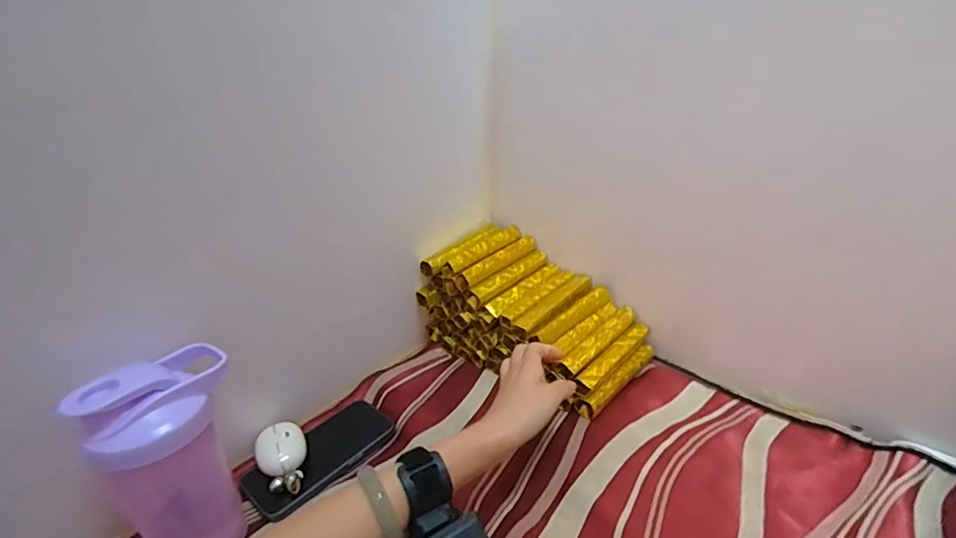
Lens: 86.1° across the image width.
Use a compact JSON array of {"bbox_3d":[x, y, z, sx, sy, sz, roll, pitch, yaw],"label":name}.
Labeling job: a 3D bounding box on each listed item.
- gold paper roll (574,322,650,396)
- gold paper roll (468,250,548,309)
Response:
[{"bbox_3d":[0.157,0.099,0.585,0.018,0.019,0.134,19,35,41],"label":"gold paper roll"},{"bbox_3d":[0.041,0.010,0.650,0.026,0.023,0.130,18,35,40],"label":"gold paper roll"}]

